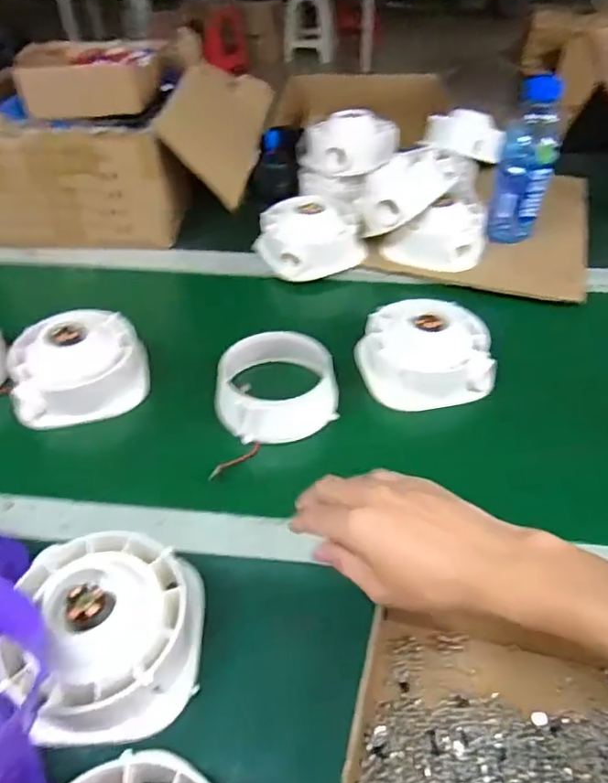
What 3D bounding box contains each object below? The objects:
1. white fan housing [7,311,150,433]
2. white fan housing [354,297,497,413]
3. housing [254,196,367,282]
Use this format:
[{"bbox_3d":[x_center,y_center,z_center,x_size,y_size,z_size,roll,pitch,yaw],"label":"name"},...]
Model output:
[{"bbox_3d":[-0.247,-0.030,0.645,0.140,0.083,0.104,-14,45,-14],"label":"white fan housing"},{"bbox_3d":[0.134,-0.049,0.646,0.140,0.078,0.115,-10,44,-11],"label":"white fan housing"},{"bbox_3d":[0.007,-0.222,0.814,0.128,0.072,0.125,-26,49,-26],"label":"housing"}]

